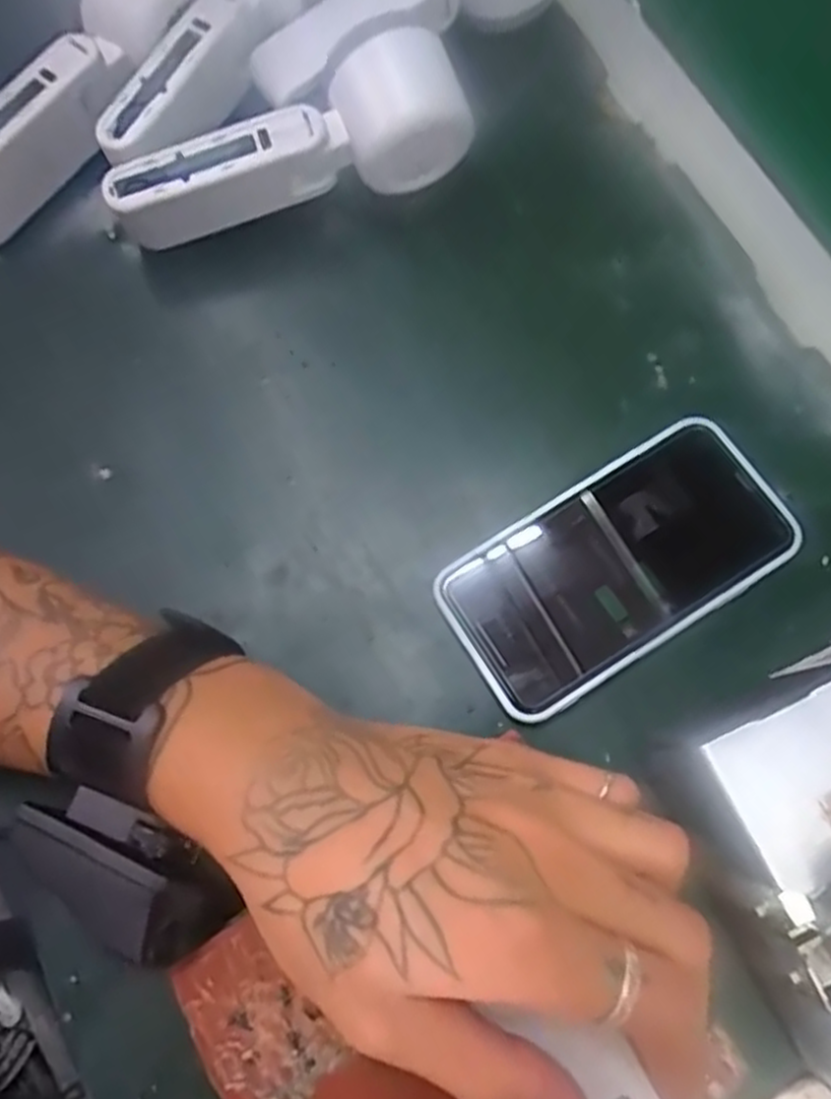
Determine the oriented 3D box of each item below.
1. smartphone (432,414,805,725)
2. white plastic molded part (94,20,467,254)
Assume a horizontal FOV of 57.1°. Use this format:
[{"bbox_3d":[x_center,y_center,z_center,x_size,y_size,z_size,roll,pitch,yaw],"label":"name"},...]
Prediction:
[{"bbox_3d":[0.084,0.006,0.321,0.144,0.014,0.074,-31,76,-7],"label":"smartphone"},{"bbox_3d":[-0.054,-0.177,0.345,0.166,0.057,0.038,-23,75,-5],"label":"white plastic molded part"}]

